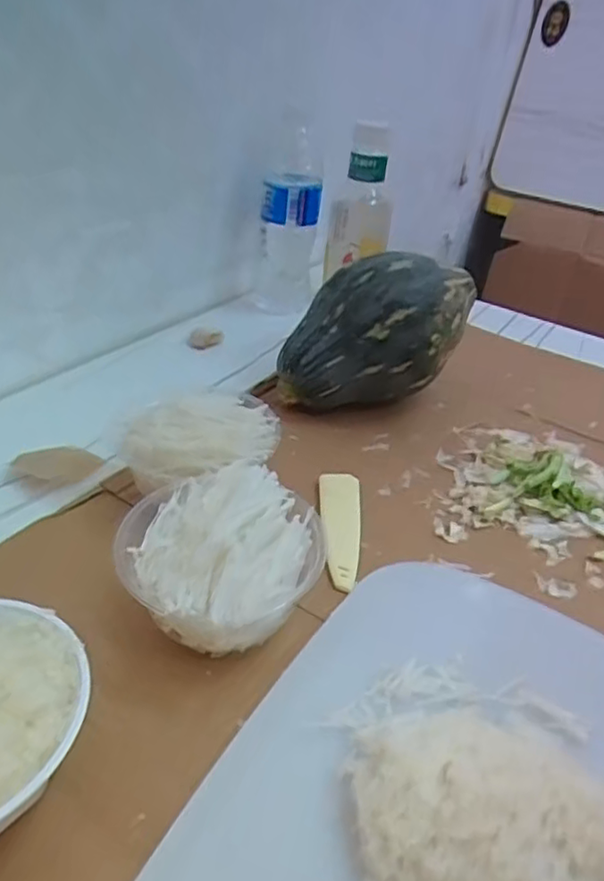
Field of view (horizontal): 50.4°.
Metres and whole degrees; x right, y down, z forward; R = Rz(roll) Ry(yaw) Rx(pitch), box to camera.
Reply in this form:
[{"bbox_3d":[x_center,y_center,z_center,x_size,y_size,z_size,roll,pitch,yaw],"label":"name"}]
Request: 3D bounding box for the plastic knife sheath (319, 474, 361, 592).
[{"bbox_3d":[0.028,0.058,0.437,0.028,0.009,0.104,4,34,-3],"label":"plastic knife sheath"}]

